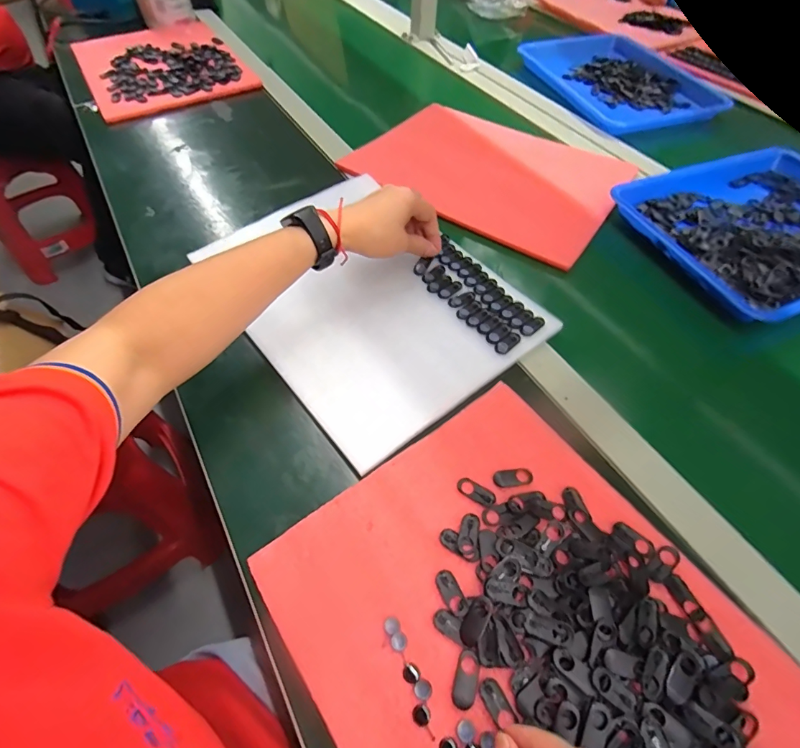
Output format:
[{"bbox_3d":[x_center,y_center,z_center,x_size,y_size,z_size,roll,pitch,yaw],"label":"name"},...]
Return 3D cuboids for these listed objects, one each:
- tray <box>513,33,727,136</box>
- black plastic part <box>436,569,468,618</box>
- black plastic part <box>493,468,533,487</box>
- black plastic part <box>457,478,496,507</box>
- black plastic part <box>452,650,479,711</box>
[{"bbox_3d":[0.417,-0.559,0.833,0.269,0.043,0.339,-19,57,-13],"label":"tray"},{"bbox_3d":[0.037,0.154,0.306,0.013,0.004,0.031,-22,58,-15],"label":"black plastic part"},{"bbox_3d":[0.092,0.084,0.355,0.032,0.004,0.015,-5,55,-4],"label":"black plastic part"},{"bbox_3d":[0.061,0.094,0.348,0.031,0.004,0.014,27,59,17],"label":"black plastic part"},{"bbox_3d":[0.043,0.194,0.277,0.013,0.004,0.031,16,56,10],"label":"black plastic part"}]

